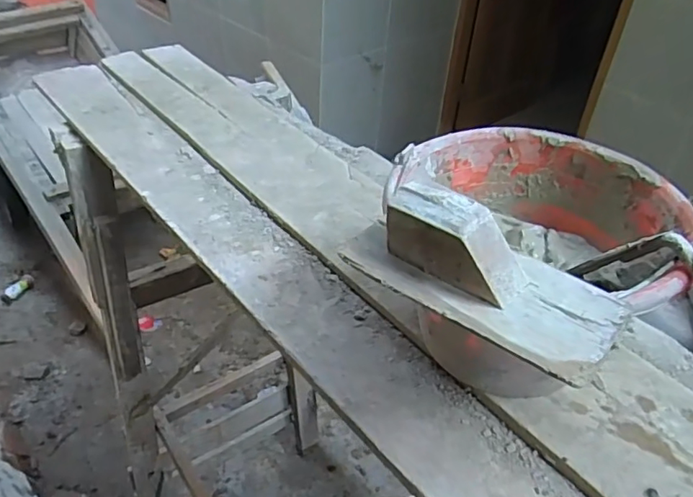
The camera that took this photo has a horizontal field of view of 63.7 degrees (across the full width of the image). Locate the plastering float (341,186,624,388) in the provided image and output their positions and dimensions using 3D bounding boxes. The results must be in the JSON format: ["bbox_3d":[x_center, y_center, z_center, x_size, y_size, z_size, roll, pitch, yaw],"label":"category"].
[{"bbox_3d":[0.087,0.007,0.352,0.171,0.049,0.078,29,45,27],"label":"plastering float"}]

